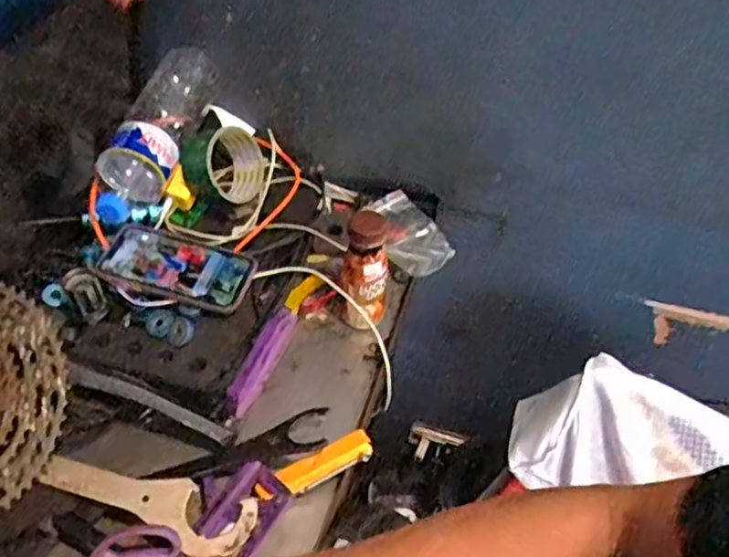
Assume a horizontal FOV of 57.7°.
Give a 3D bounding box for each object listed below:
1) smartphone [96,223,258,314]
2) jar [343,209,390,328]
[{"bbox_3d":[-0.197,-0.015,0.700,0.159,0.014,0.083,14,46,6],"label":"smartphone"},{"bbox_3d":[0.001,-0.004,0.737,0.049,0.146,0.047,4,46,-4],"label":"jar"}]

